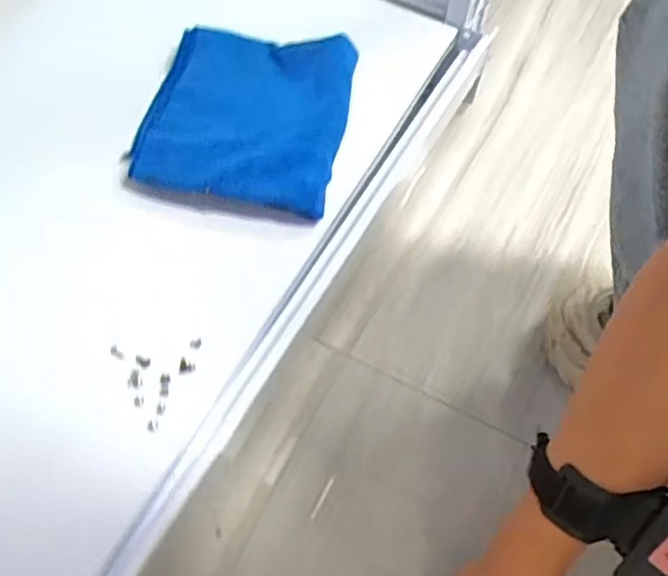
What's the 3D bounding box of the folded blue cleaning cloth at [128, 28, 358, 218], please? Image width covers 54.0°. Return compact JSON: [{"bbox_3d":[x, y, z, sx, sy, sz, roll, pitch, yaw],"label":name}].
[{"bbox_3d":[-0.079,-0.155,0.603,0.176,0.049,0.192,9,60,3],"label":"folded blue cleaning cloth"}]

